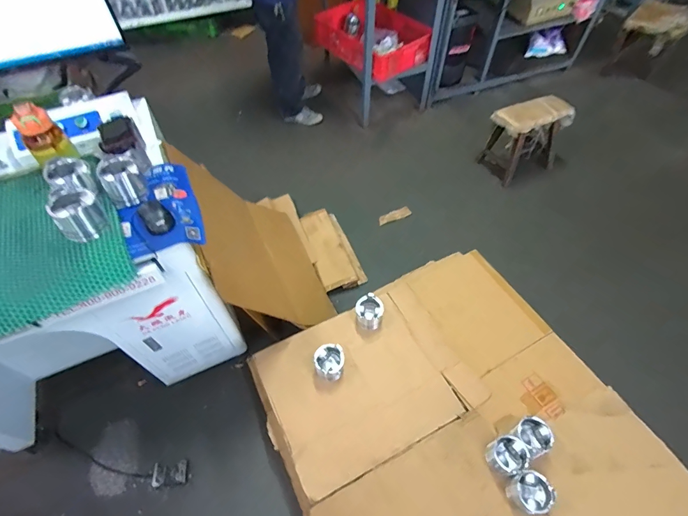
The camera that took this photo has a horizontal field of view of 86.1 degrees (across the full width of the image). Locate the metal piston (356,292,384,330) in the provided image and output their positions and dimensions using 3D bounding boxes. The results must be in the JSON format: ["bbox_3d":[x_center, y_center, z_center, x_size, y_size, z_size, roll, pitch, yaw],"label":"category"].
[{"bbox_3d":[0.088,0.189,1.290,0.092,0.093,0.094,-1,56,1],"label":"metal piston"}]

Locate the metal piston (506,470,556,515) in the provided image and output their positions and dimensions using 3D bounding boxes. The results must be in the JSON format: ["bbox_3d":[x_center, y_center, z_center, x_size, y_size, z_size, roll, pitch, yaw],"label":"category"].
[{"bbox_3d":[0.499,0.625,0.982,0.091,0.067,0.092,-1,56,1],"label":"metal piston"}]

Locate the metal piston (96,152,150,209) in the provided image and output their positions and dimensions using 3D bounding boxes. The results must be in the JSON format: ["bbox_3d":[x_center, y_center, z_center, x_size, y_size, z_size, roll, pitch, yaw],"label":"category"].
[{"bbox_3d":[-0.543,-0.188,0.911,0.096,0.089,0.103,-27,58,-17],"label":"metal piston"}]

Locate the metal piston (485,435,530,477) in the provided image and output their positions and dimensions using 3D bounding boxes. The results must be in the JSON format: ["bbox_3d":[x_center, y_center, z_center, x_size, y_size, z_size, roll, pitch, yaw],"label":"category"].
[{"bbox_3d":[0.460,0.554,1.037,0.099,0.063,0.089,-34,61,-20],"label":"metal piston"}]

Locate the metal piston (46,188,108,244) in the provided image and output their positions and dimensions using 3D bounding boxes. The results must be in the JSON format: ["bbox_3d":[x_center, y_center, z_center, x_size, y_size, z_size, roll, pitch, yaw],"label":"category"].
[{"bbox_3d":[-0.593,-0.095,0.825,0.093,0.077,0.093,36,62,23],"label":"metal piston"}]

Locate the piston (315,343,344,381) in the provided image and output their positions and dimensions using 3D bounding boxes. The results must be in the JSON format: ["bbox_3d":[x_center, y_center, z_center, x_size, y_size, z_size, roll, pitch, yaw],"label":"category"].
[{"bbox_3d":[-0.046,0.338,1.196,0.091,0.081,0.094,-1,56,1],"label":"piston"}]

